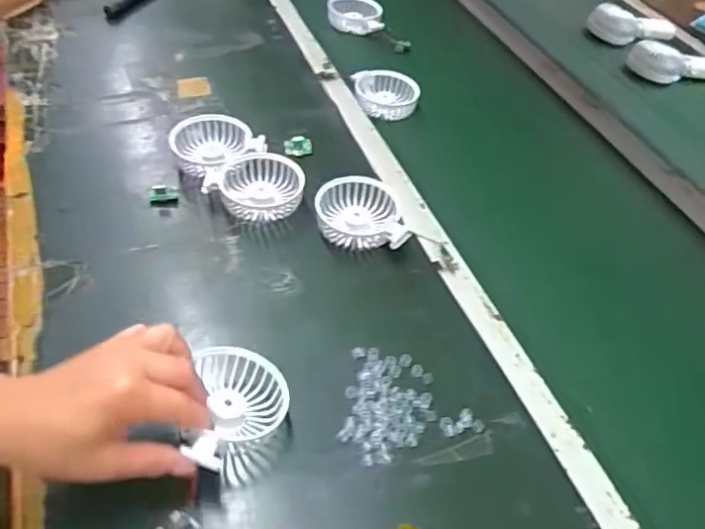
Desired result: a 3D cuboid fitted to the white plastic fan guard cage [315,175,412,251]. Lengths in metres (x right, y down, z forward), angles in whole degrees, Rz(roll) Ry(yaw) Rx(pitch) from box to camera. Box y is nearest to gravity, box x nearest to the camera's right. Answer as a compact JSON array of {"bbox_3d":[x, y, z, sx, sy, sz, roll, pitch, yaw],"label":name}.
[{"bbox_3d":[0.011,-0.055,0.639,0.095,0.035,0.083,11,46,1],"label":"white plastic fan guard cage"}]

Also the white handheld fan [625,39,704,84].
[{"bbox_3d":[0.588,-0.364,1.067,0.187,0.054,0.085,-1,47,-10],"label":"white handheld fan"}]

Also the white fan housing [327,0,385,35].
[{"bbox_3d":[0.007,-0.433,1.025,0.094,0.037,0.096,10,46,0],"label":"white fan housing"}]

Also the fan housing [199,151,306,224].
[{"bbox_3d":[-0.108,-0.085,0.655,0.102,0.034,0.082,-4,48,-13],"label":"fan housing"}]

